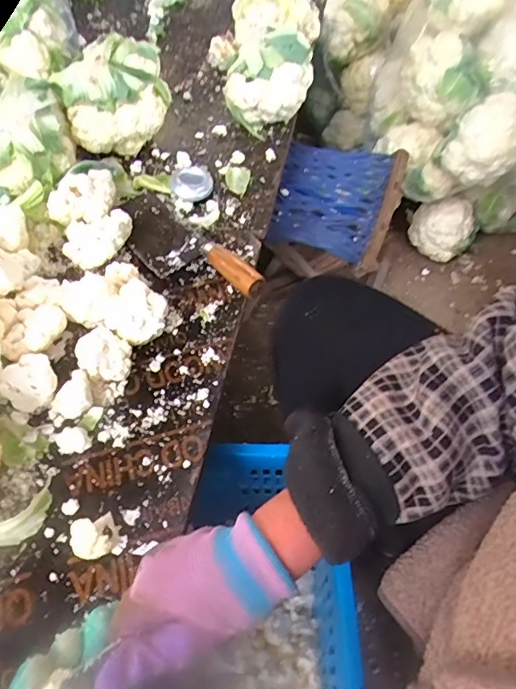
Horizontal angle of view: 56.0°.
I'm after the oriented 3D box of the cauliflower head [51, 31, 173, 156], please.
[{"bbox_3d":[-0.222,-0.392,0.765,0.163,0.109,0.136,-14,56,-8],"label":"cauliflower head"}]

